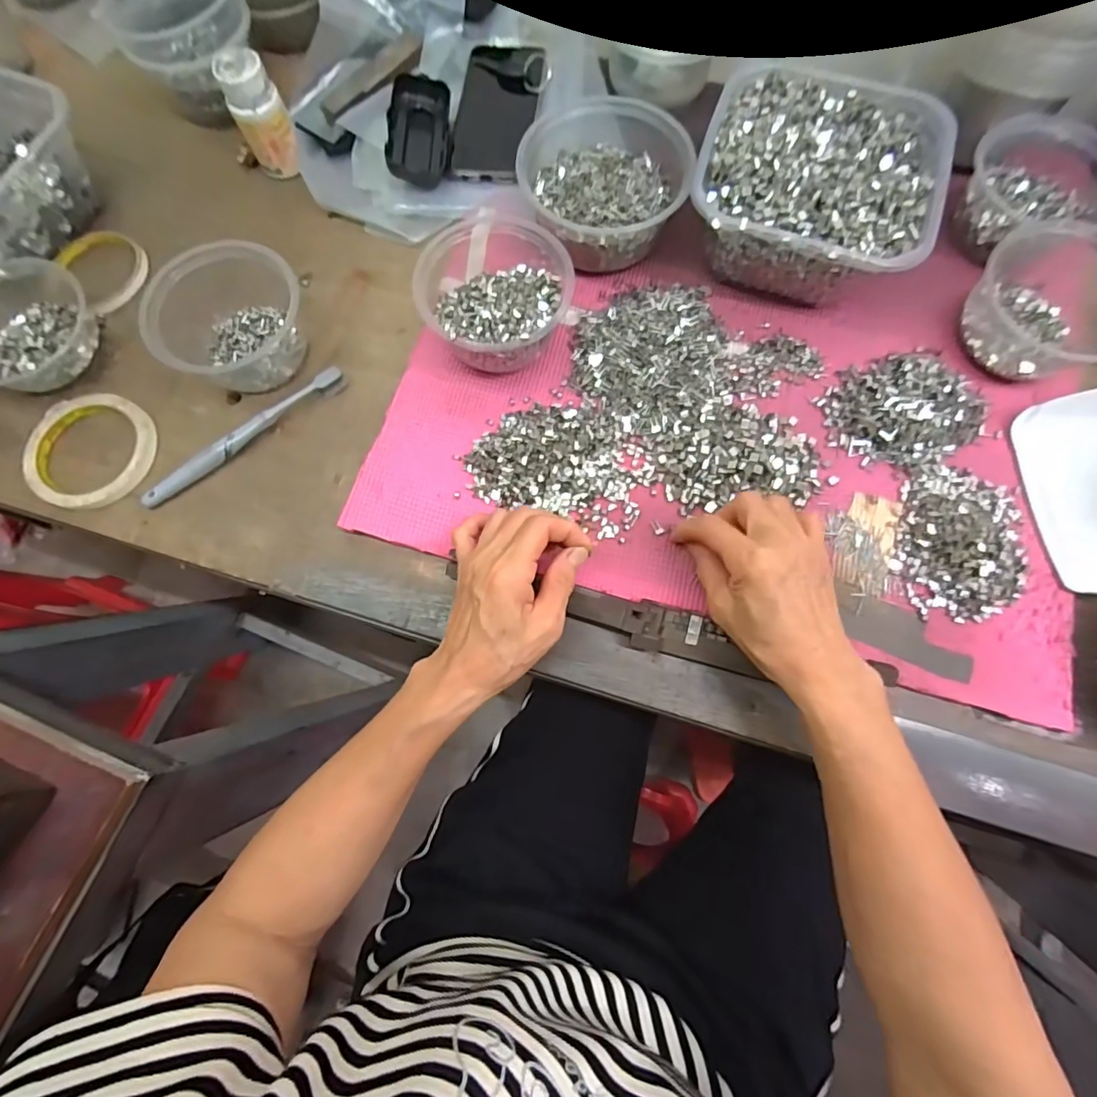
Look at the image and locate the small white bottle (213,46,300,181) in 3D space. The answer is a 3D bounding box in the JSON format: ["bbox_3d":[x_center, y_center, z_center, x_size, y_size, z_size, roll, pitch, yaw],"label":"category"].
[{"bbox_3d":[-0.254,-0.382,0.469,0.046,0.086,0.049,-29,80,-3],"label":"small white bottle"}]

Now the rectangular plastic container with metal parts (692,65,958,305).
[{"bbox_3d":[0.210,-0.293,0.422,0.175,0.070,0.170,18,81,5],"label":"rectangular plastic container with metal parts"}]

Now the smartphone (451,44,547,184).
[{"bbox_3d":[-0.047,-0.420,0.494,0.073,0.014,0.169,9,74,3],"label":"smartphone"}]

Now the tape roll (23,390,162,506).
[{"bbox_3d":[-0.369,-0.082,0.419,0.099,0.014,0.093,0,74,0],"label":"tape roll"}]

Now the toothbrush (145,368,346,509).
[{"bbox_3d":[-0.243,-0.092,0.420,0.179,0.011,0.017,-38,77,-9],"label":"toothbrush"}]

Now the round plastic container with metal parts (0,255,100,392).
[{"bbox_3d":[-0.431,-0.183,0.429,0.112,0.032,0.115,0,74,0],"label":"round plastic container with metal parts"}]

